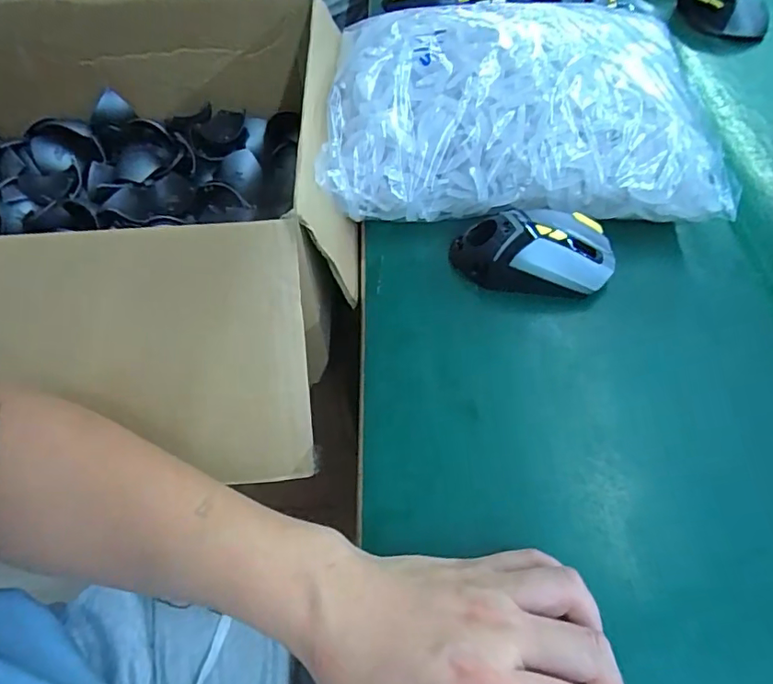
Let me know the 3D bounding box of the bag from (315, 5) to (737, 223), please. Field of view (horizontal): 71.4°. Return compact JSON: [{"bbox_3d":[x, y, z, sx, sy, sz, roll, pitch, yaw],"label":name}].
[{"bbox_3d":[0.110,-0.200,0.456,0.306,0.083,0.206,1,55,4],"label":"bag"}]

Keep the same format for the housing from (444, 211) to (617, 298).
[{"bbox_3d":[0.111,-0.069,0.415,0.120,0.046,0.063,5,55,10],"label":"housing"}]

